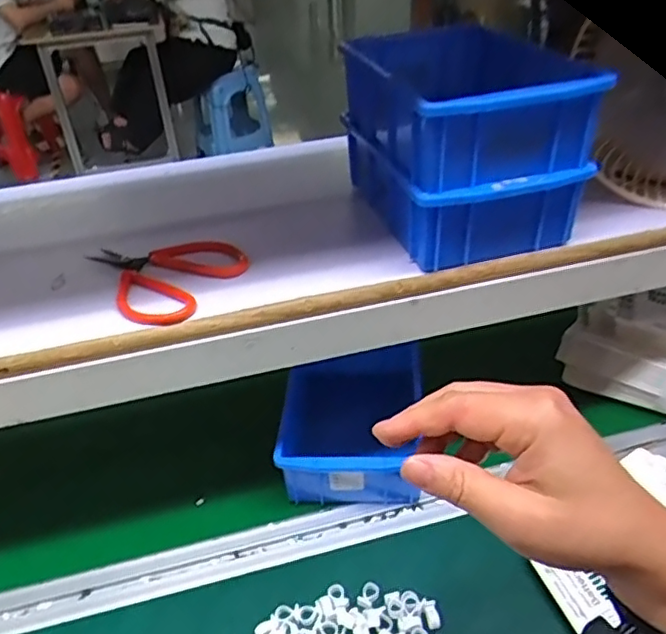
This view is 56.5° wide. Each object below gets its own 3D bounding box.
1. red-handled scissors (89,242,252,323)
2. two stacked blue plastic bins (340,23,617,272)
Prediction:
[{"bbox_3d":[-0.133,-0.034,0.462,0.118,0.012,0.094,17,40,28],"label":"red-handled scissors"},{"bbox_3d":[0.102,-0.129,0.482,0.130,0.121,0.197,-12,35,-11],"label":"two stacked blue plastic bins"}]

